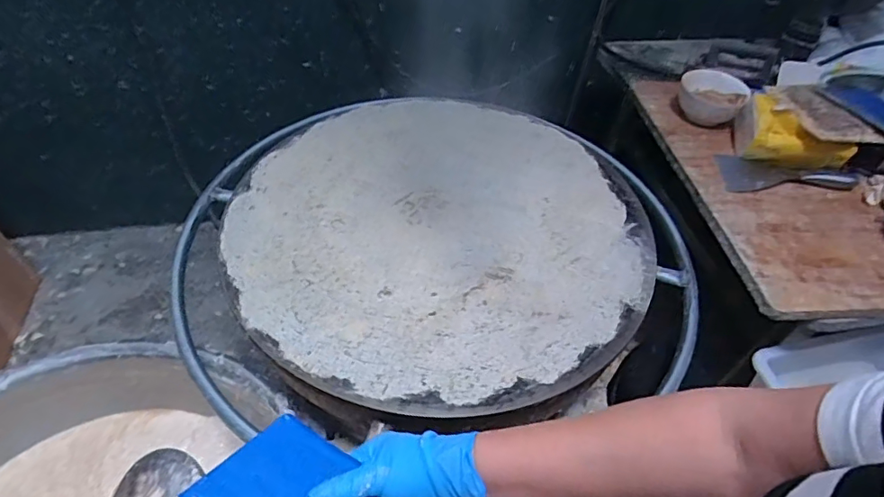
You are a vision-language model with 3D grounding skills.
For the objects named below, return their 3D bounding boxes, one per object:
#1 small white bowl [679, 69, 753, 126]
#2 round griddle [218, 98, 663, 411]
[{"bbox_3d":[0.489,-0.278,0.913,0.108,0.055,0.104,2,48,-3],"label":"small white bowl"},{"bbox_3d":[0.003,-0.047,0.703,0.576,0.026,0.538,2,48,-3],"label":"round griddle"}]

